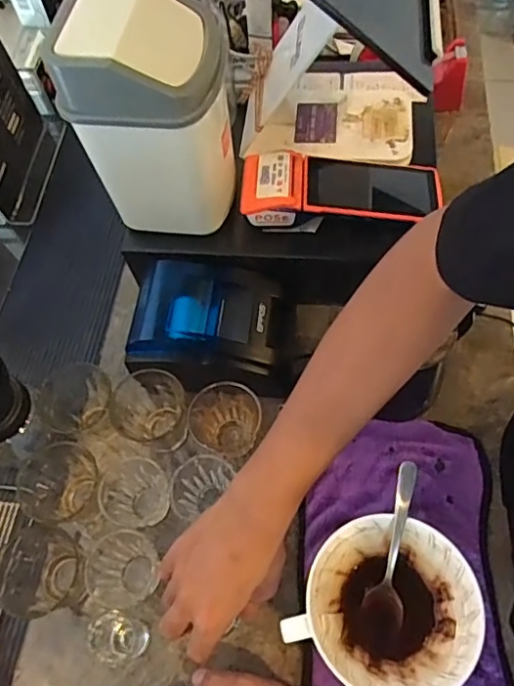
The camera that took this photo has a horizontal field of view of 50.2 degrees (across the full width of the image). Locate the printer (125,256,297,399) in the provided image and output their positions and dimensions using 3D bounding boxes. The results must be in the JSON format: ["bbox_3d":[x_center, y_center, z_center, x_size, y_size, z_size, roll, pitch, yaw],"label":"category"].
[{"bbox_3d":[-0.047,-0.017,0.624,0.169,0.102,0.143,2,62,6],"label":"printer"}]

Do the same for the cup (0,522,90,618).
[{"bbox_3d":[-0.203,0.221,0.532,0.072,0.087,0.077,-2,62,4],"label":"cup"}]

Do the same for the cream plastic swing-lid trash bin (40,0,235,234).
[{"bbox_3d":[-0.093,-0.229,0.556,0.143,0.211,0.131,8,63,10],"label":"cream plastic swing-lid trash bin"}]

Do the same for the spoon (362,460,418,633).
[{"bbox_3d":[0.100,0.147,0.396,0.026,0.014,0.123,11,97,9],"label":"spoon"}]

